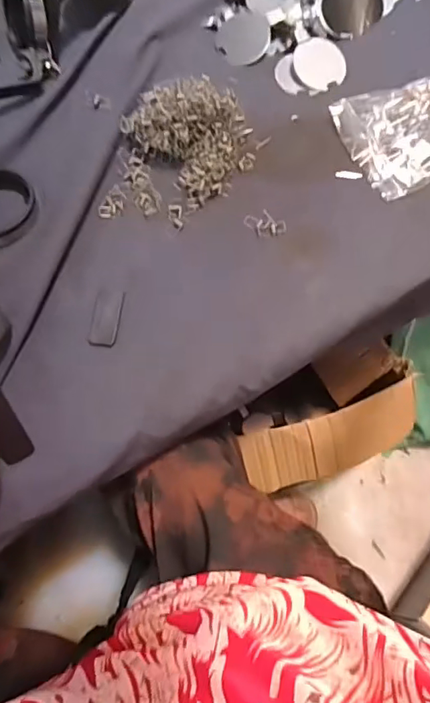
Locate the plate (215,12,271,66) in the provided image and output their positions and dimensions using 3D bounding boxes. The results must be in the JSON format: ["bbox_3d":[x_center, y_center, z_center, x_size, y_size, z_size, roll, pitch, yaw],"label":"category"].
[{"bbox_3d":[0.031,-0.333,0.528,0.054,0.010,0.054,0,86,5],"label":"plate"}]

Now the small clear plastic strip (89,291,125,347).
[{"bbox_3d":[-0.089,-0.028,0.411,0.022,0.005,0.051,6,69,1],"label":"small clear plastic strip"}]

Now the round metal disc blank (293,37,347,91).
[{"bbox_3d":[0.108,-0.294,0.511,0.055,0.006,0.055,0,88,-9],"label":"round metal disc blank"}]

